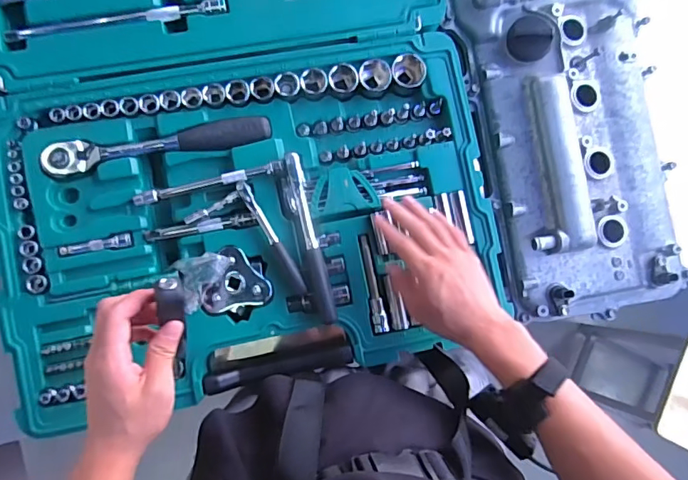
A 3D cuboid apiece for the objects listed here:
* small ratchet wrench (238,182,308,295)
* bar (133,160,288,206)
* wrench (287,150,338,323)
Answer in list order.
[{"bbox_3d":[-0.081,-0.002,0.548,0.016,0.019,0.139,-30,90,-8],"label":"small ratchet wrench"},{"bbox_3d":[-0.147,-0.064,0.543,0.168,0.013,0.014,-13,88,-7],"label":"bar"},{"bbox_3d":[-0.039,-0.003,0.549,0.022,0.040,0.192,-13,88,-7],"label":"wrench"}]

